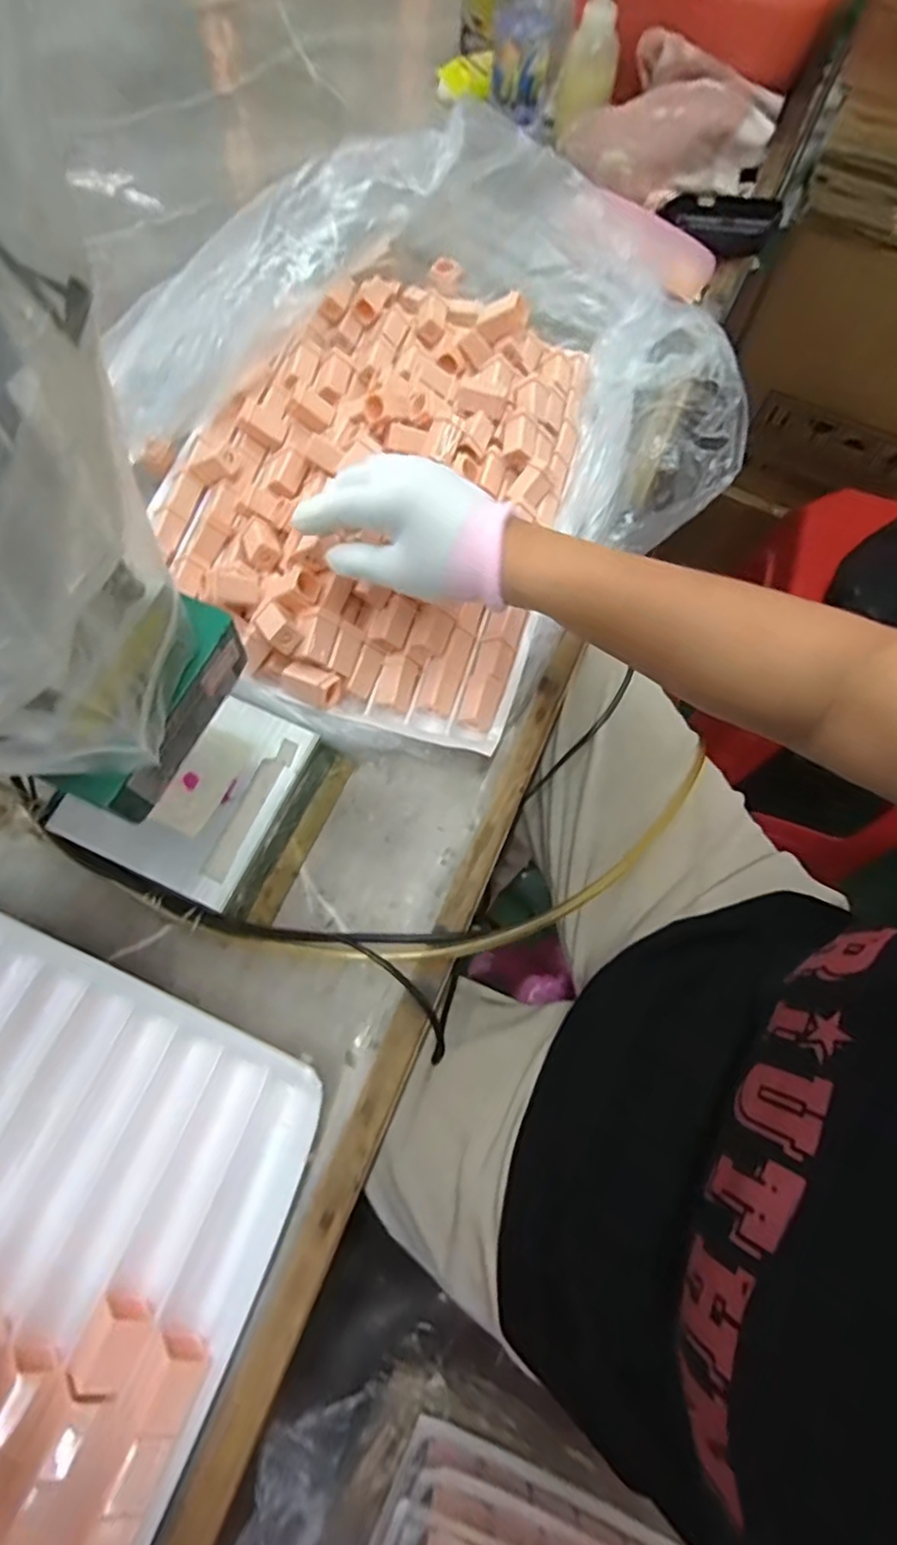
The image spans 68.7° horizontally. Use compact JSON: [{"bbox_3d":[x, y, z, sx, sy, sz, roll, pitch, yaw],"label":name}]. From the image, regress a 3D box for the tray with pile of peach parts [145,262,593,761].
[{"bbox_3d":[-0.052,-0.241,0.500,0.282,0.054,0.402,16,71,5],"label":"tray with pile of peach parts"}]

